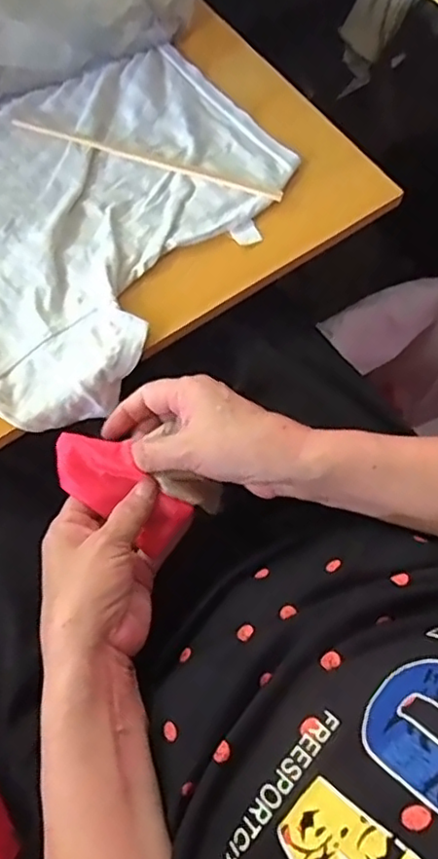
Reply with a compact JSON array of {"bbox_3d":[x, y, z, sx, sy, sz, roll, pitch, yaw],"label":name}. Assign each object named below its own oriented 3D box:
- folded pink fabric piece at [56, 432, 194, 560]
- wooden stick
[{"bbox_3d":[-0.064,0.037,0.408,0.094,0.017,0.043,39,71,-2],"label":"folded pink fabric piece"},{"bbox_3d":[-0.059,-0.217,0.505,0.226,0.006,0.009,19,69,5],"label":"wooden stick"}]

